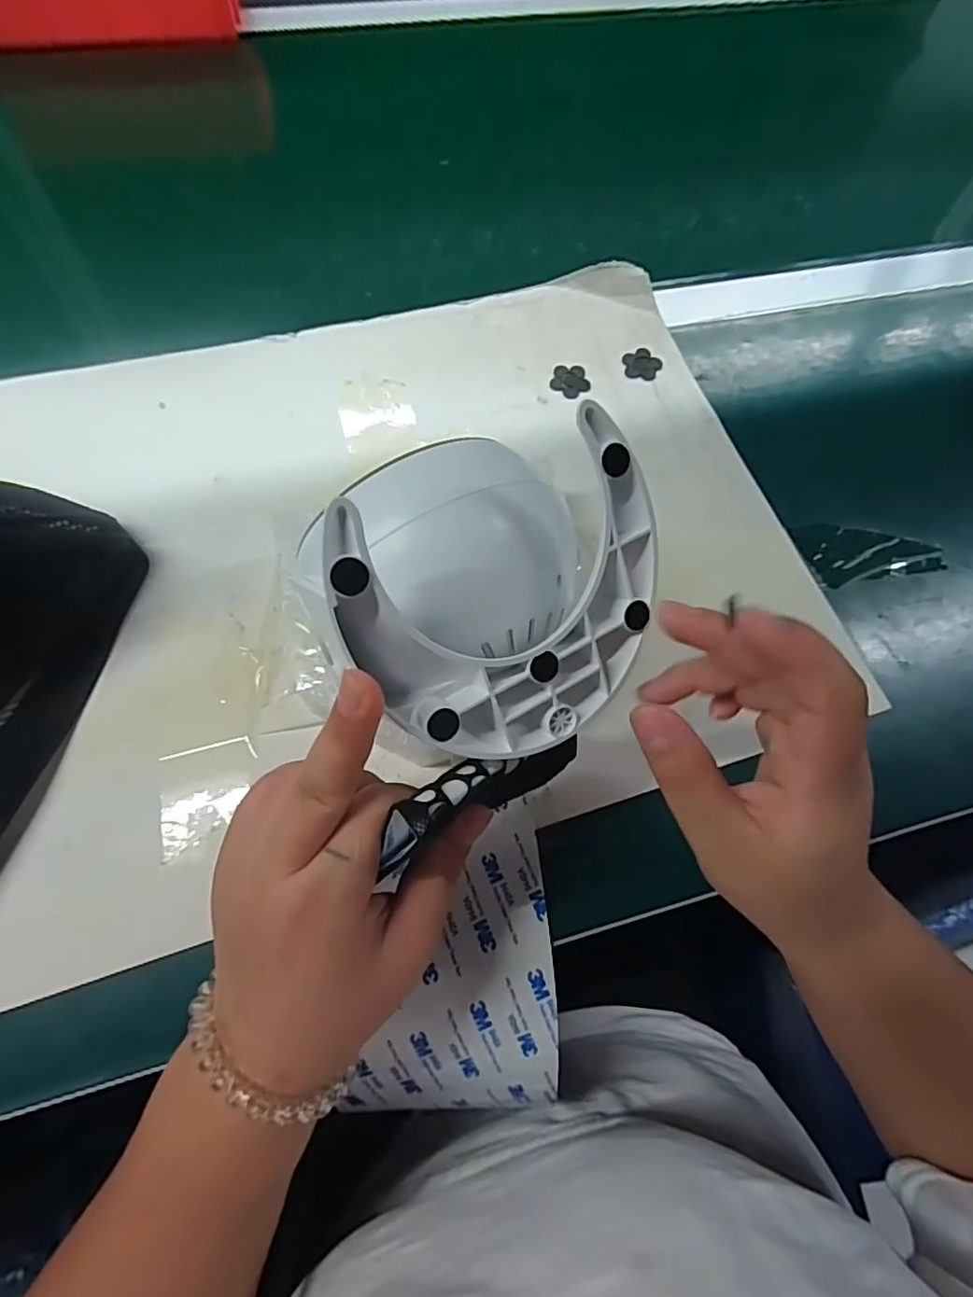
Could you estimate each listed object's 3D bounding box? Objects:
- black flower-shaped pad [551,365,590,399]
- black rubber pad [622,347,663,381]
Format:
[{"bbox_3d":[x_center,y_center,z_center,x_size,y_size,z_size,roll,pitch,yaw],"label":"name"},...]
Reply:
[{"bbox_3d":[0.056,-0.177,0.386,0.025,0.004,0.028,11,67,2],"label":"black flower-shaped pad"},{"bbox_3d":[0.105,-0.192,0.392,0.026,0.004,0.024,11,67,2],"label":"black rubber pad"}]

